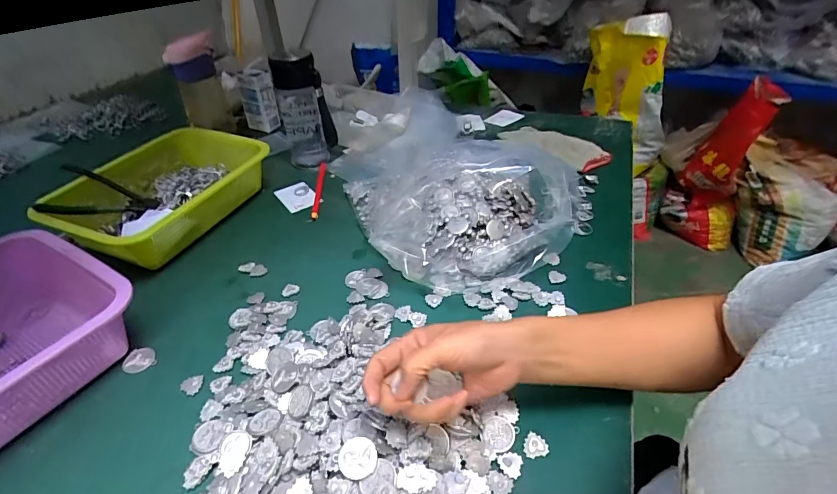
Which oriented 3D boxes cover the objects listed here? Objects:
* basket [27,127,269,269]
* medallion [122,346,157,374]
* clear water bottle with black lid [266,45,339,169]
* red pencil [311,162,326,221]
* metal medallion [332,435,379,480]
[{"bbox_3d":[-0.371,-0.073,0.603,0.213,0.079,0.258,11,41,13],"label":"basket"},{"bbox_3d":[-0.288,0.116,0.432,0.031,0.004,0.029,-20,43,-22],"label":"medallion"},{"bbox_3d":[-0.198,-0.240,0.726,0.080,0.183,0.082,-14,42,-17],"label":"clear water bottle with black lid"},{"bbox_3d":[-0.162,-0.093,0.677,0.014,0.010,0.172,-3,40,-4],"label":"red pencil"},{"bbox_3d":[-0.048,0.165,0.329,0.030,0.006,0.029,0,61,0],"label":"metal medallion"}]

